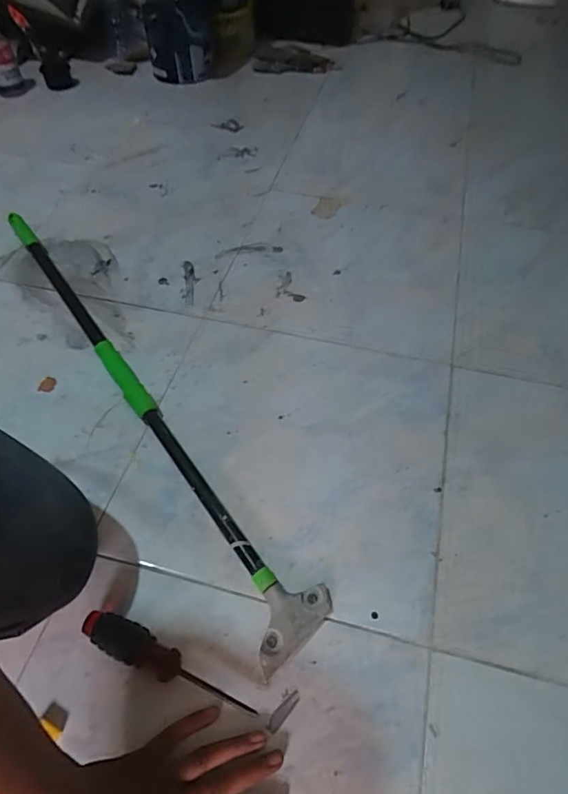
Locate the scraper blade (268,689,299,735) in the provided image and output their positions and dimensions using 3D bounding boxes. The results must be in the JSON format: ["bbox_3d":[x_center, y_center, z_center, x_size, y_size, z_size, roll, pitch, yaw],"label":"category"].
[{"bbox_3d":[0.000,0.301,0.471,0.012,0.004,0.041,35,60,23],"label":"scraper blade"}]

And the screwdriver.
[{"bbox_3d":[-0.117,0.263,0.484,0.183,0.027,0.035,21,56,15],"label":"screwdriver"}]

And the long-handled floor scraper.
[{"bbox_3d":[-0.214,-0.030,0.695,0.097,0.039,0.843,-29,58,-20],"label":"long-handled floor scraper"}]

